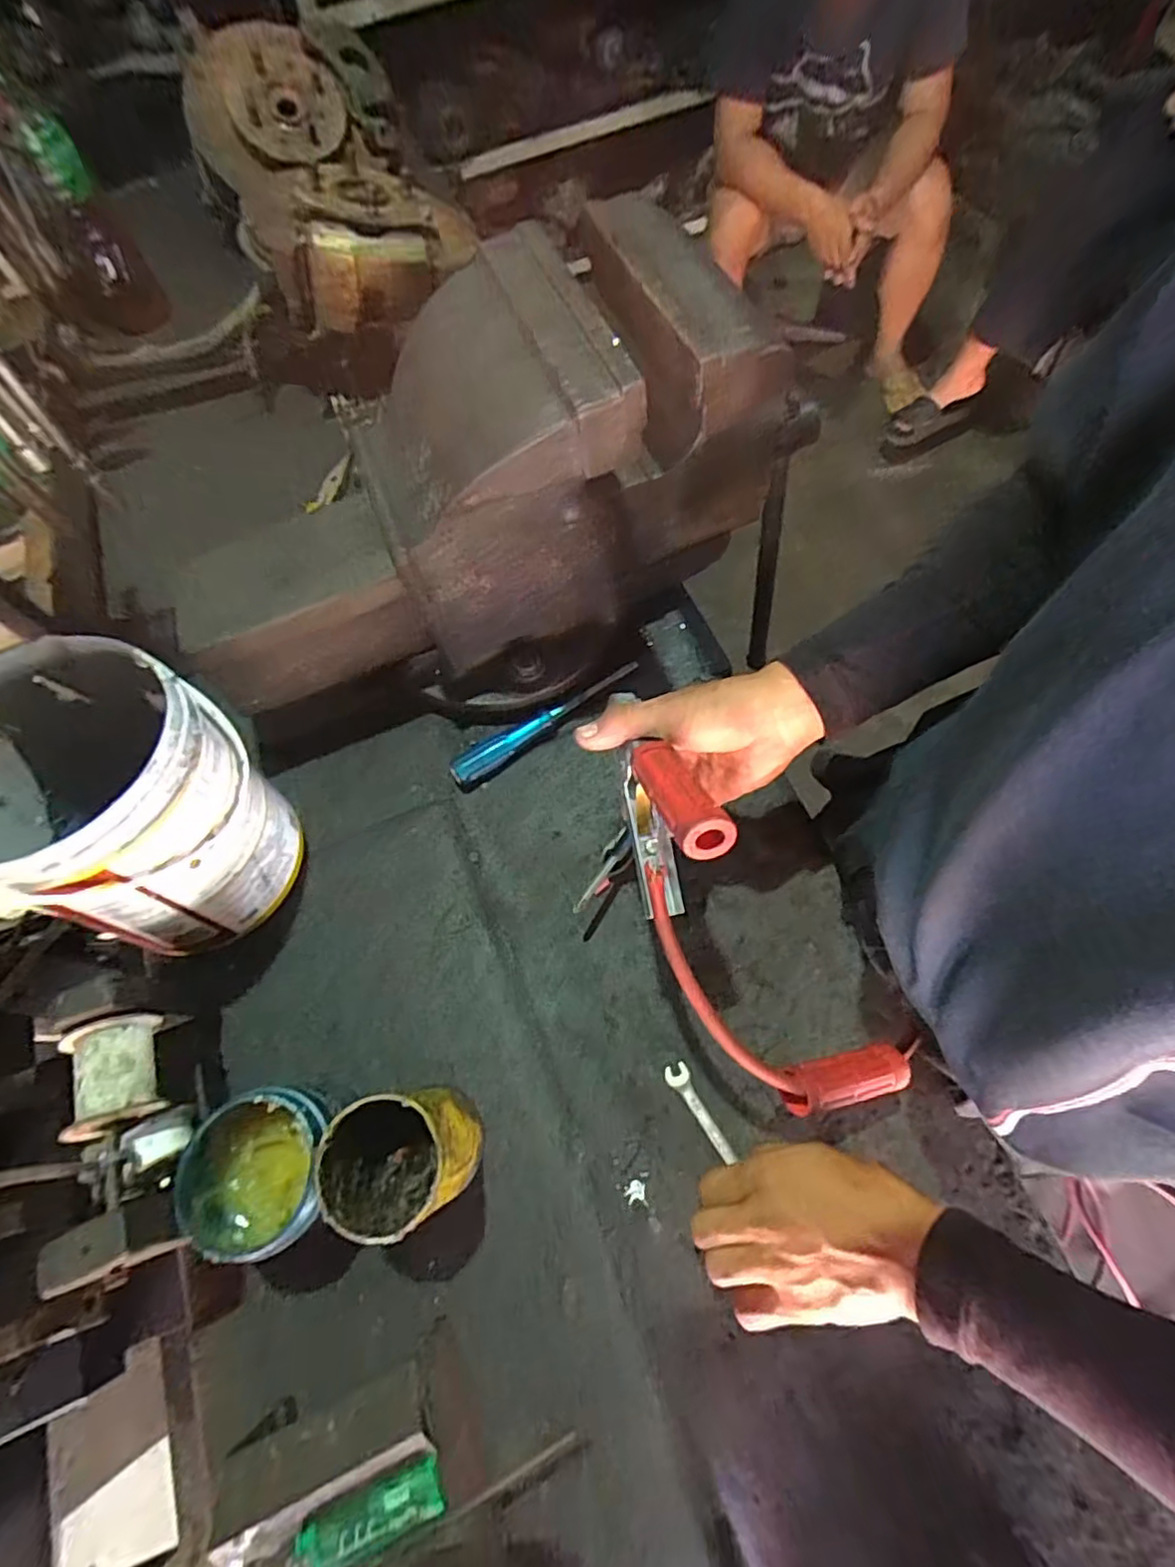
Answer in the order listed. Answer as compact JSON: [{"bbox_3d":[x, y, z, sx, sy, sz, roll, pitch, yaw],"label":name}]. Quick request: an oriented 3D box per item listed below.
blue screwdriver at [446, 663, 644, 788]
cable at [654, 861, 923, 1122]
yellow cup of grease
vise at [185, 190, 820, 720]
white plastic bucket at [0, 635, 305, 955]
[{"bbox_3d":[-0.040,-0.060,0.593,0.196,0.029,0.027,-33,68,-12],"label":"blue screwdriver"},{"bbox_3d":[0.117,0.145,0.416,0.224,0.029,0.088,39,72,-1],"label":"cable"},{"bbox_3d":[-0.117,0.243,0.414,0.079,0.110,0.072,-1,66,2],"label":"yellow cup of grease"},{"bbox_3d":[-0.079,-0.219,0.526,0.501,0.284,0.214,-12,66,-3],"label":"vise"},{"bbox_3d":[-0.342,0.015,0.481,0.171,0.202,0.162,23,69,12],"label":"white plastic bucket"}]

